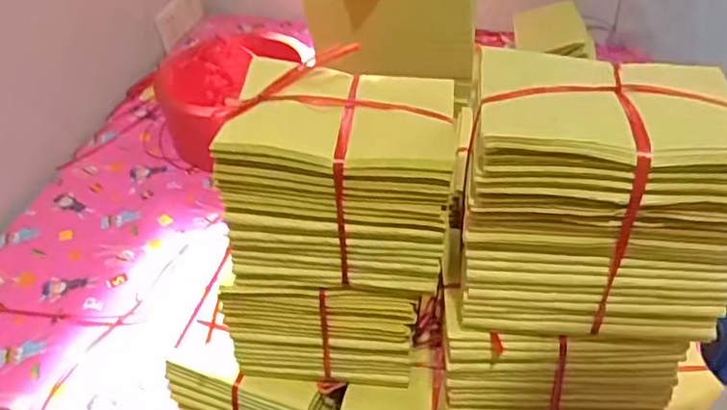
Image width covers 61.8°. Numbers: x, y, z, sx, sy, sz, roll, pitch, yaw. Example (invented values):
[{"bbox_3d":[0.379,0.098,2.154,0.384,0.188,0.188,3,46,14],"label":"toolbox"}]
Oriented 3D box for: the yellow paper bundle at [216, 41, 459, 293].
[{"bbox_3d":[-0.015,-0.026,0.477,0.157,0.129,0.120,3,44,6],"label":"yellow paper bundle"}]

